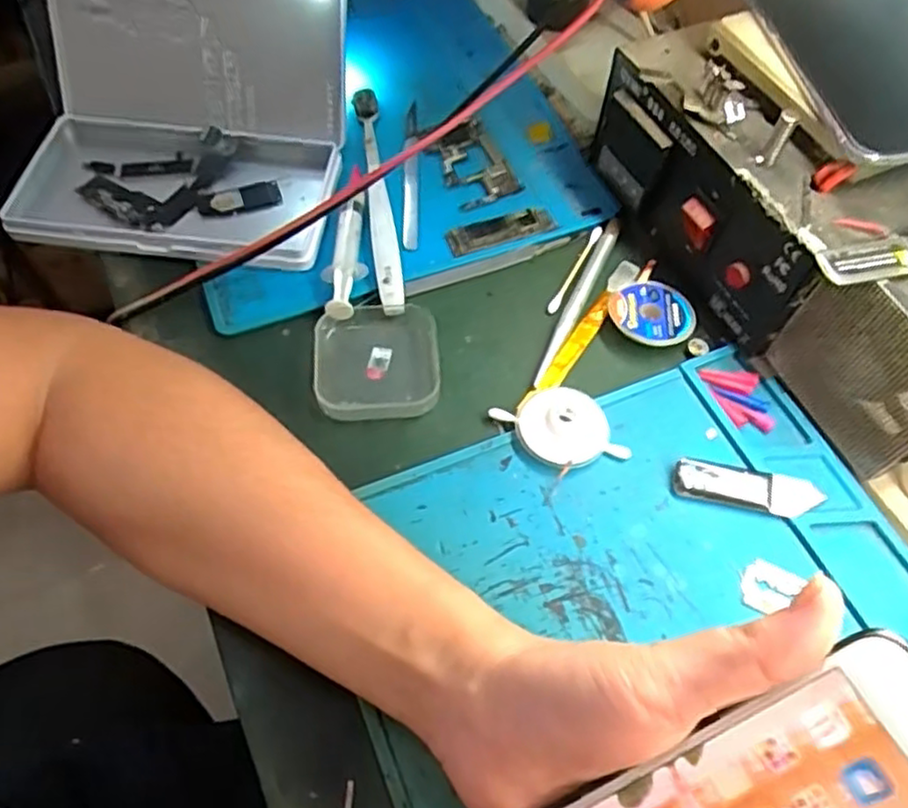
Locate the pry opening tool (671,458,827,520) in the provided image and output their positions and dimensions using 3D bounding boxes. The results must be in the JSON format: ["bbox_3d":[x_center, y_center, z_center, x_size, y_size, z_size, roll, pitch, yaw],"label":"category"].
[{"bbox_3d":[0.137,0.040,0.326,0.066,0.007,0.019,10,60,6],"label":"pry opening tool"}]

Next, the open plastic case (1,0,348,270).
[{"bbox_3d":[-0.163,-0.170,0.405,0.192,0.090,0.158,5,60,3],"label":"open plastic case"}]

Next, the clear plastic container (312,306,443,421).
[{"bbox_3d":[-0.040,-0.024,0.360,0.064,0.018,0.065,-6,60,-3],"label":"clear plastic container"}]

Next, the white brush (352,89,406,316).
[{"bbox_3d":[-0.045,-0.124,0.415,0.015,0.020,0.169,-7,60,-4],"label":"white brush"}]

